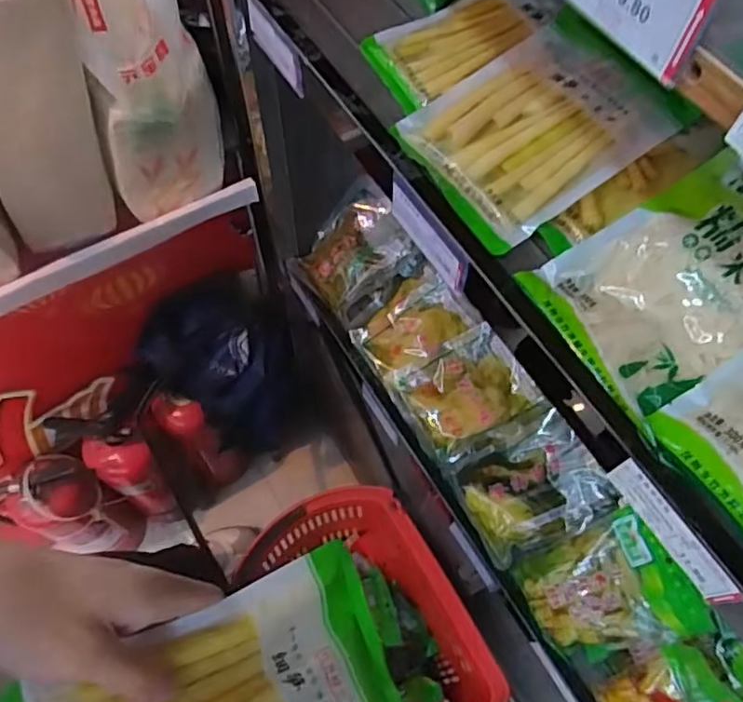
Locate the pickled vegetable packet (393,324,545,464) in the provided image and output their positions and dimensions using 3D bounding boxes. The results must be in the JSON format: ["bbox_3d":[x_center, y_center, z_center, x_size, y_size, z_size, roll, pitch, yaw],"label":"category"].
[{"bbox_3d":[0.142,0.062,0.897,0.168,0.040,0.140,-32,71,1],"label":"pickled vegetable packet"}]

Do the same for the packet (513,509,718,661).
[{"bbox_3d":[0.283,0.293,0.737,0.187,0.051,0.142,-37,59,23],"label":"packet"}]

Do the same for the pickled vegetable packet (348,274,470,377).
[{"bbox_3d":[0.060,-0.039,0.944,0.160,0.051,0.128,-45,76,0],"label":"pickled vegetable packet"}]

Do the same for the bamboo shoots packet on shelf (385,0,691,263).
[{"bbox_3d":[0.136,-0.186,0.490,0.199,0.029,0.147,-32,68,-17],"label":"bamboo shoots packet on shelf"}]

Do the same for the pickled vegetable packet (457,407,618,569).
[{"bbox_3d":[0.215,0.184,0.825,0.180,0.027,0.149,-28,61,6],"label":"pickled vegetable packet"}]

